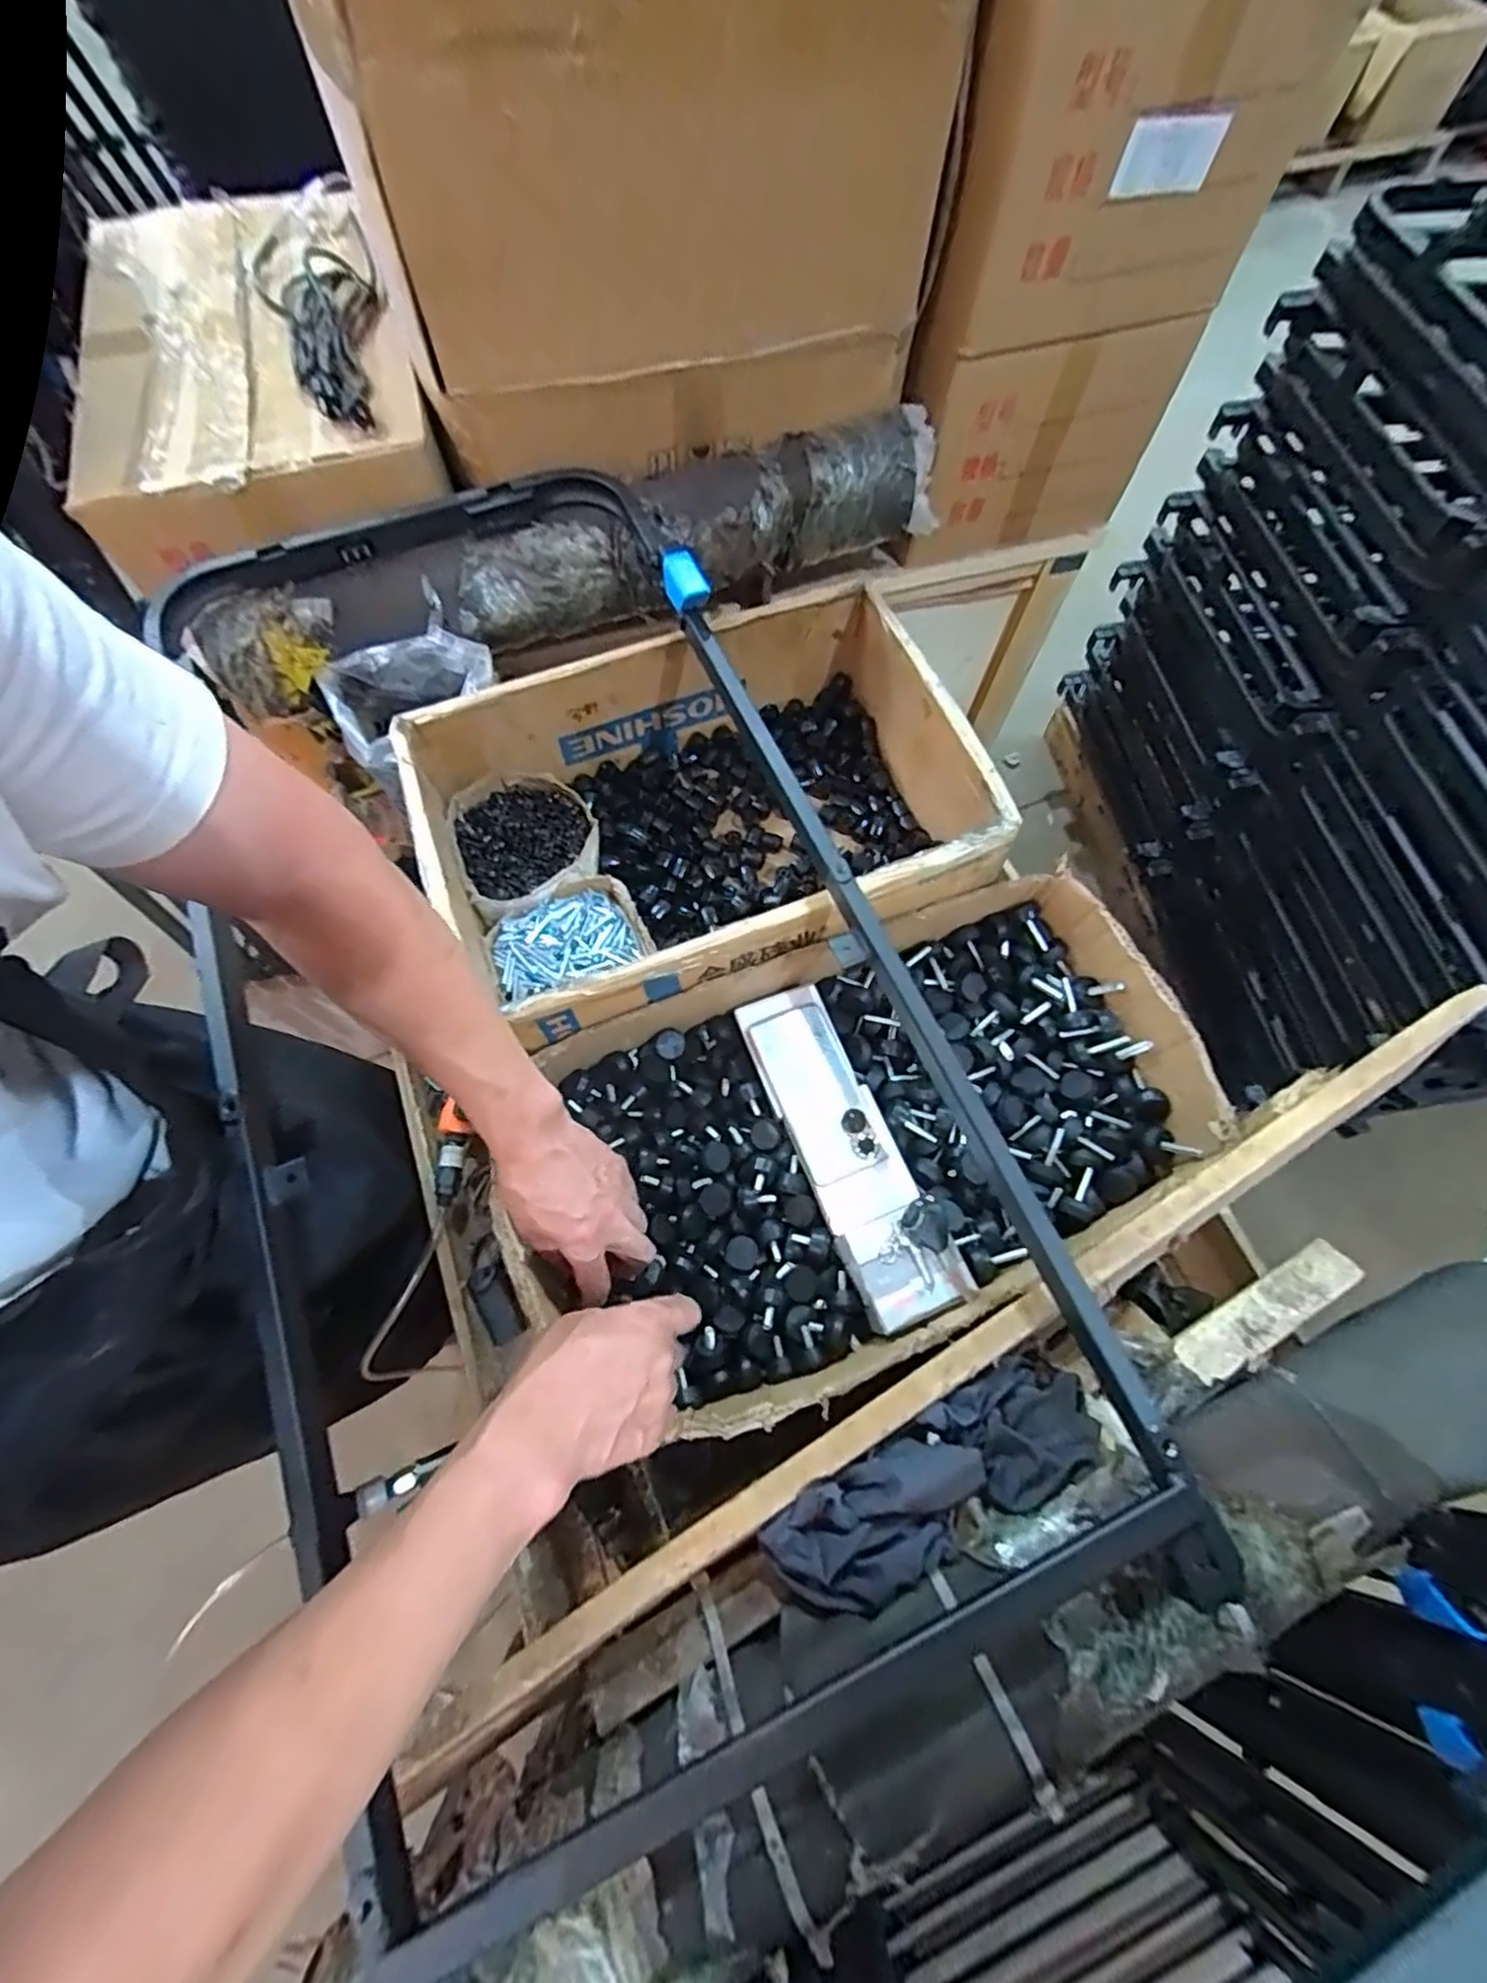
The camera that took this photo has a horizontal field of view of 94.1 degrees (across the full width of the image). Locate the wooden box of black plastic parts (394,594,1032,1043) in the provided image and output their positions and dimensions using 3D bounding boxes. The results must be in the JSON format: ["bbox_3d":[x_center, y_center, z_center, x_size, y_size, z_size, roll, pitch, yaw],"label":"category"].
[{"bbox_3d":[-0.039,-0.170,0.721,0.505,0.169,0.369,-23,69,-9],"label":"wooden box of black plastic parts"}]

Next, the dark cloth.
[{"bbox_3d":[0.125,0.319,0.449,0.227,0.044,0.074,-26,70,-10],"label":"dark cloth"}]

